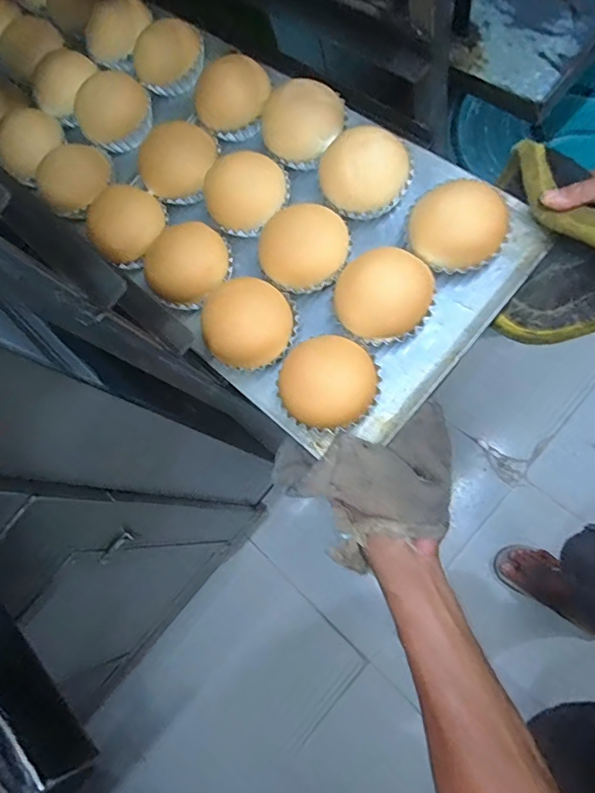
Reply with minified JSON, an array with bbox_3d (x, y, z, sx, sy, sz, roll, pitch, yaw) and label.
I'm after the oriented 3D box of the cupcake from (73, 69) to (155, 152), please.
[{"bbox_3d":[-0.225,-0.356,0.610,0.074,0.043,0.091,35,80,8],"label":"cupcake"}]

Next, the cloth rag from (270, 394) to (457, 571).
[{"bbox_3d":[0.068,0.083,0.457,0.168,0.085,0.123,-10,78,-2],"label":"cloth rag"}]

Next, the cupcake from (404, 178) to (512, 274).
[{"bbox_3d":[0.156,-0.168,0.482,0.094,0.043,0.088,0,78,1],"label":"cupcake"}]

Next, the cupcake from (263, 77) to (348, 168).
[{"bbox_3d":[0.010,-0.300,0.550,0.100,0.060,0.076,-2,78,0],"label":"cupcake"}]

